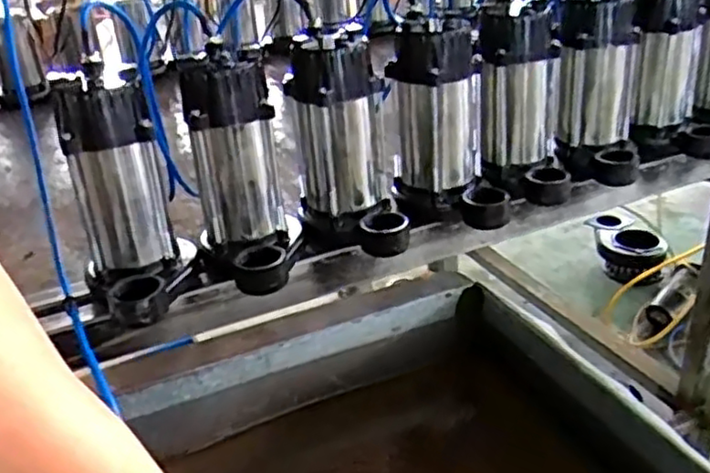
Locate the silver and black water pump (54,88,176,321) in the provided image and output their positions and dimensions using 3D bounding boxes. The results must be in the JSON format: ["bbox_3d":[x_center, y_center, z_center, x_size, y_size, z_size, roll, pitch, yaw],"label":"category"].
[{"bbox_3d":[-0.237,-0.037,0.713,0.095,0.204,0.137,-14,29,-17],"label":"silver and black water pump"}]

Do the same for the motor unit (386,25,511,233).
[{"bbox_3d":[0.109,-0.133,0.850,0.120,0.225,0.132,-7,28,-4],"label":"motor unit"}]

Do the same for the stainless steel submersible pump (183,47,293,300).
[{"bbox_3d":[-0.126,-0.071,0.756,0.099,0.221,0.145,-9,28,-8],"label":"stainless steel submersible pump"}]

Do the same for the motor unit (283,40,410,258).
[{"bbox_3d":[-0.010,-0.101,0.809,0.124,0.229,0.117,-2,28,4],"label":"motor unit"}]

